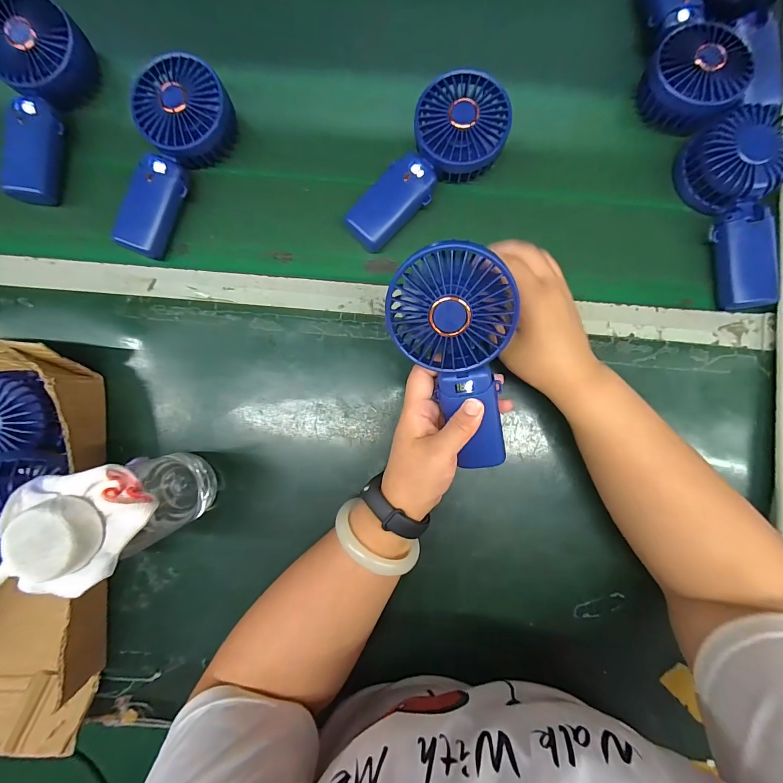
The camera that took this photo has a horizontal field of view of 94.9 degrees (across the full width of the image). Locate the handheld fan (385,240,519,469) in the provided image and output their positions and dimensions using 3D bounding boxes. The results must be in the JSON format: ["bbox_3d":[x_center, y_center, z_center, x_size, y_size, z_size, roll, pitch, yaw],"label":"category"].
[{"bbox_3d":[0.056,-0.015,0.269,0.085,0.045,0.181,-18,114,2],"label":"handheld fan"}]

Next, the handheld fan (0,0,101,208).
[{"bbox_3d":[-0.353,-0.277,0.351,0.081,0.042,0.179,6,88,1],"label":"handheld fan"}]

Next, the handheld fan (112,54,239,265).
[{"bbox_3d":[-0.211,-0.222,0.352,0.080,0.041,0.179,14,86,3],"label":"handheld fan"}]

